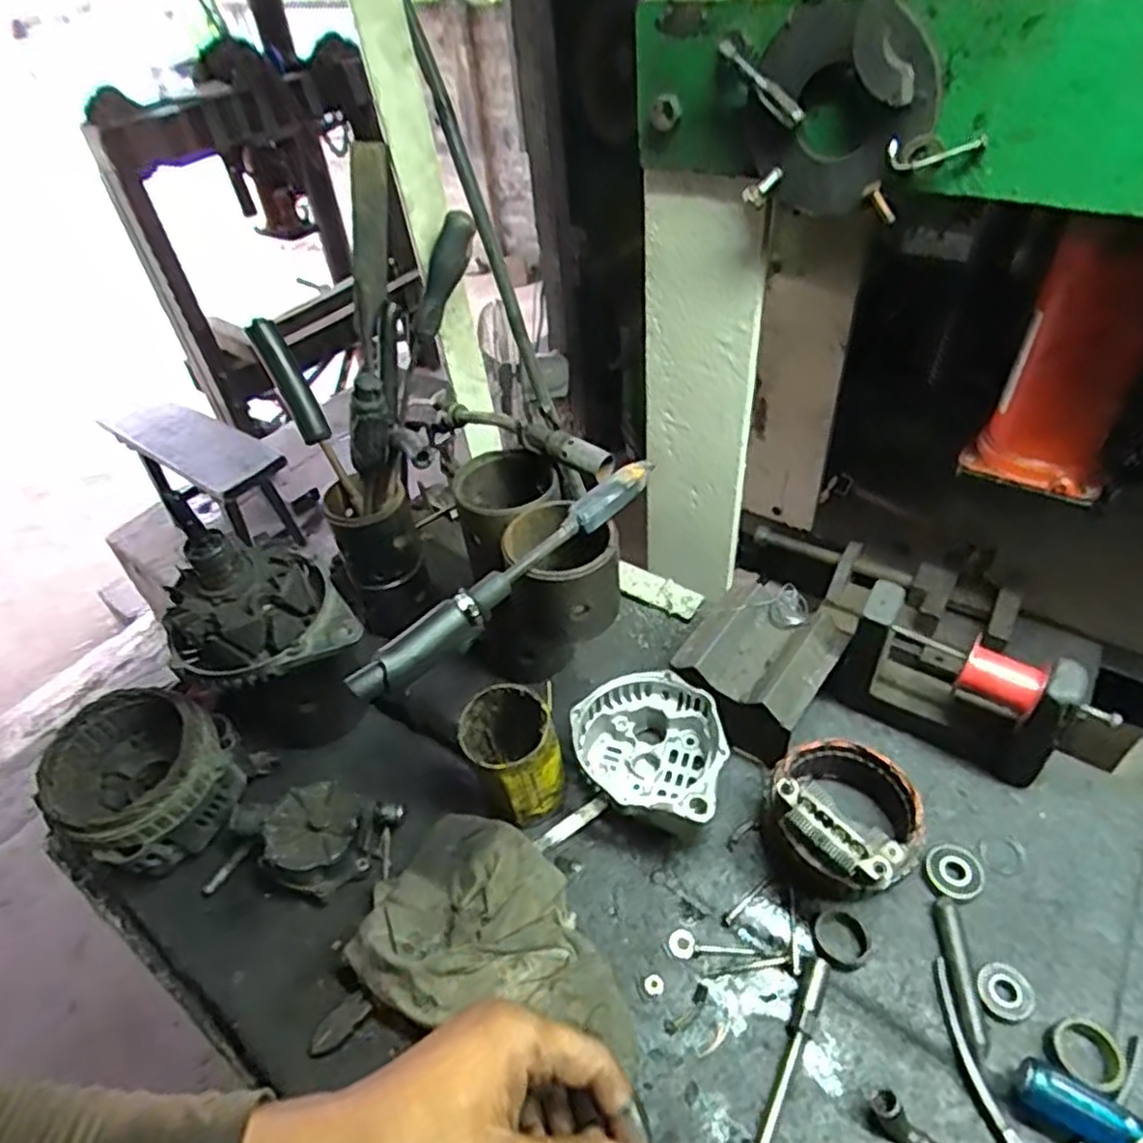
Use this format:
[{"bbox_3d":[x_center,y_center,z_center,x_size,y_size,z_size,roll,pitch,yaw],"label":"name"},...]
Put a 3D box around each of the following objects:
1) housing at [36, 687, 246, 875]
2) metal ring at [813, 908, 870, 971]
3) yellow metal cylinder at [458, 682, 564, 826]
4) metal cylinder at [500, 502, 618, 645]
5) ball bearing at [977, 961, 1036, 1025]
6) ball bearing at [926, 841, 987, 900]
[{"bbox_3d":[-0.372,0.181,0.622,0.127,0.103,0.127,-4,44,3],"label":"housing"},{"bbox_3d":[0.199,0.270,0.525,0.037,0.013,0.039,-4,44,3],"label":"metal ring"},{"bbox_3d":[-0.048,0.162,0.613,0.076,0.128,0.079,-19,45,-13],"label":"yellow metal cylinder"},{"bbox_3d":[-0.007,0.000,0.563,0.085,0.077,0.093,-12,44,-6],"label":"metal cylinder"},{"bbox_3d":[0.301,0.291,0.494,0.037,0.009,0.035,-4,44,3],"label":"ball bearing"},{"bbox_3d":[0.297,0.233,0.553,0.042,0.010,0.041,-4,44,3],"label":"ball bearing"}]

